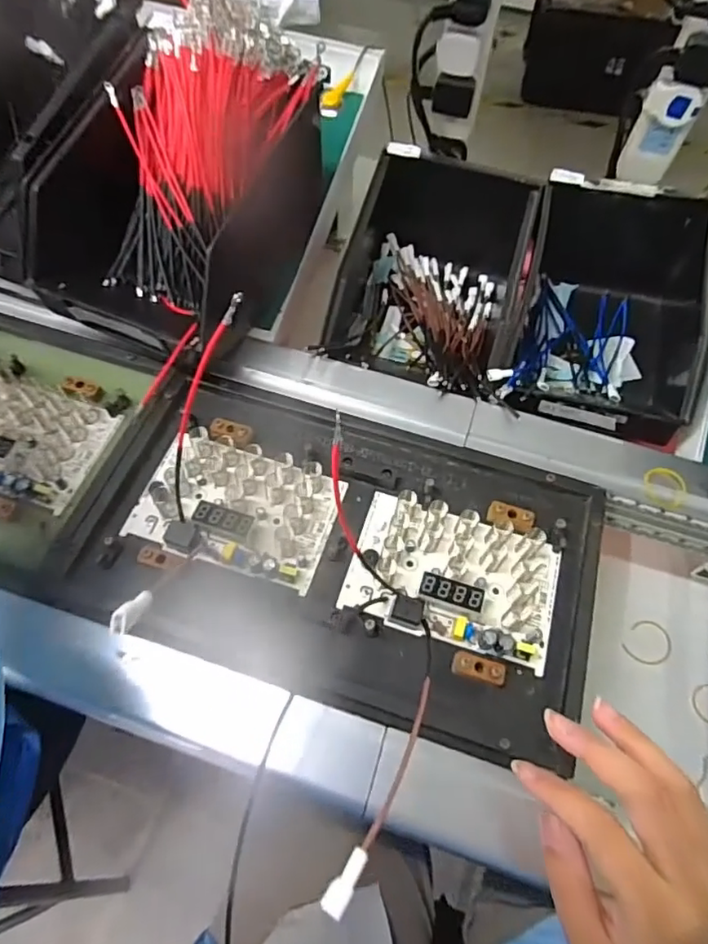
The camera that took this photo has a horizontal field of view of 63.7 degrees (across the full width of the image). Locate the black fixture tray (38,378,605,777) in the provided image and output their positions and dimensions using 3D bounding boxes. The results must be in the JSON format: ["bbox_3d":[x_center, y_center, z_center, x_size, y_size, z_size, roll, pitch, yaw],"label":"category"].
[{"bbox_3d":[-0.006,0.046,0.390,0.332,0.025,0.202,18,63,5],"label":"black fixture tray"}]

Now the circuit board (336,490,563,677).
[{"bbox_3d":[0.068,0.068,0.379,0.134,0.020,0.088,18,63,5],"label":"circuit board"}]

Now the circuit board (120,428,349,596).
[{"bbox_3d":[-0.081,0.022,0.398,0.132,0.016,0.086,18,63,6],"label":"circuit board"}]

